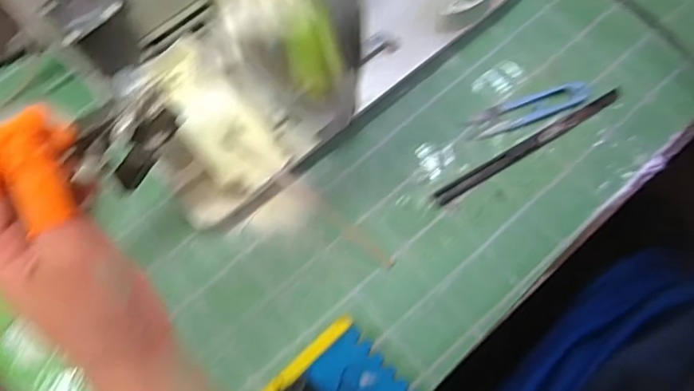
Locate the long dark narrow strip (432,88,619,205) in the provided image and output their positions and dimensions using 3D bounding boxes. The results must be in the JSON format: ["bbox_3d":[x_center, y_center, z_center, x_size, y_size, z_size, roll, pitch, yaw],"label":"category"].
[{"bbox_3d":[0.147,-0.040,0.428,0.176,0.004,0.011,-29,73,-8],"label":"long dark narrow strip"}]

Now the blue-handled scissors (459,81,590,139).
[{"bbox_3d":[0.148,-0.071,0.434,0.101,0.008,0.024,-19,72,-4],"label":"blue-handled scissors"}]

